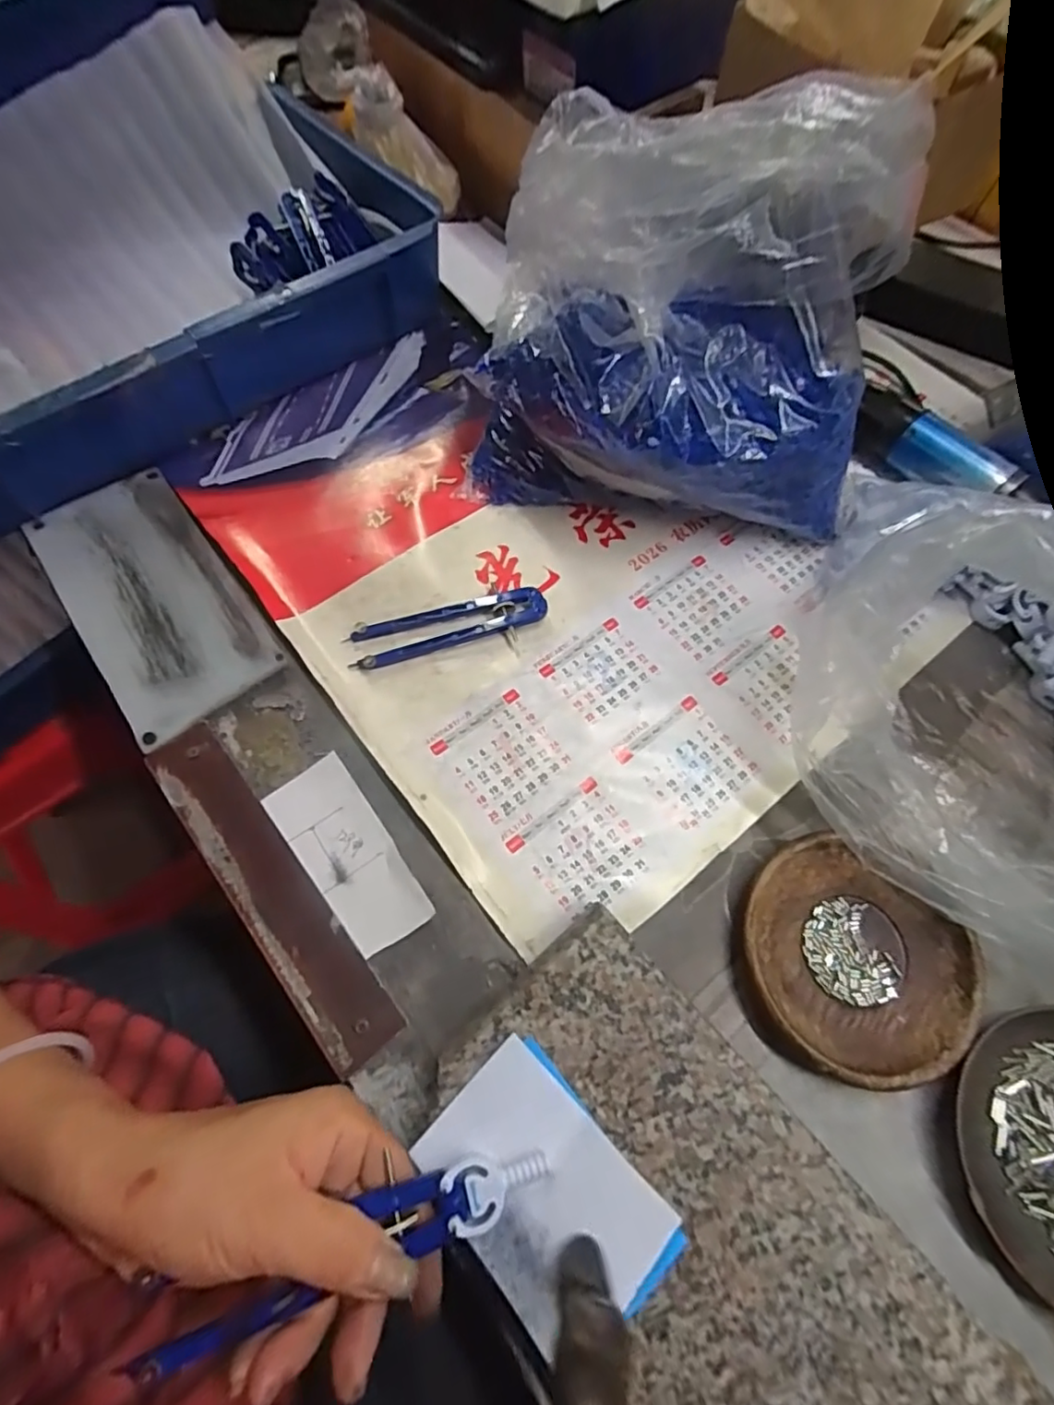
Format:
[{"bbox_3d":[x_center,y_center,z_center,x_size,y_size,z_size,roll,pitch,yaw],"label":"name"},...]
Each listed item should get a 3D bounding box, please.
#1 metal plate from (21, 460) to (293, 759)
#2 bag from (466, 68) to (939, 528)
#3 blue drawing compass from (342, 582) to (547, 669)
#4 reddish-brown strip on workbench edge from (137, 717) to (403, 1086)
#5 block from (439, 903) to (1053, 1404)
[{"bbox_3d":[-0.241,-0.069,0.383,0.093,0.006,0.196,-34,70,-15],"label":"metal plate"},{"bbox_3d":[0.092,-0.221,0.348,0.244,0.206,0.163,20,68,8],"label":"bag"},{"bbox_3d":[-0.049,-0.048,0.378,0.124,0.010,0.034,-13,67,-6],"label":"blue drawing compass"},{"bbox_3d":[-0.138,0.094,0.314,0.037,0.004,0.202,-38,72,-15],"label":"reddish-brown strip on workbench edge"},{"bbox_3d":[0.072,0.224,0.247,0.129,0.027,0.244,-38,72,-15],"label":"block"}]

